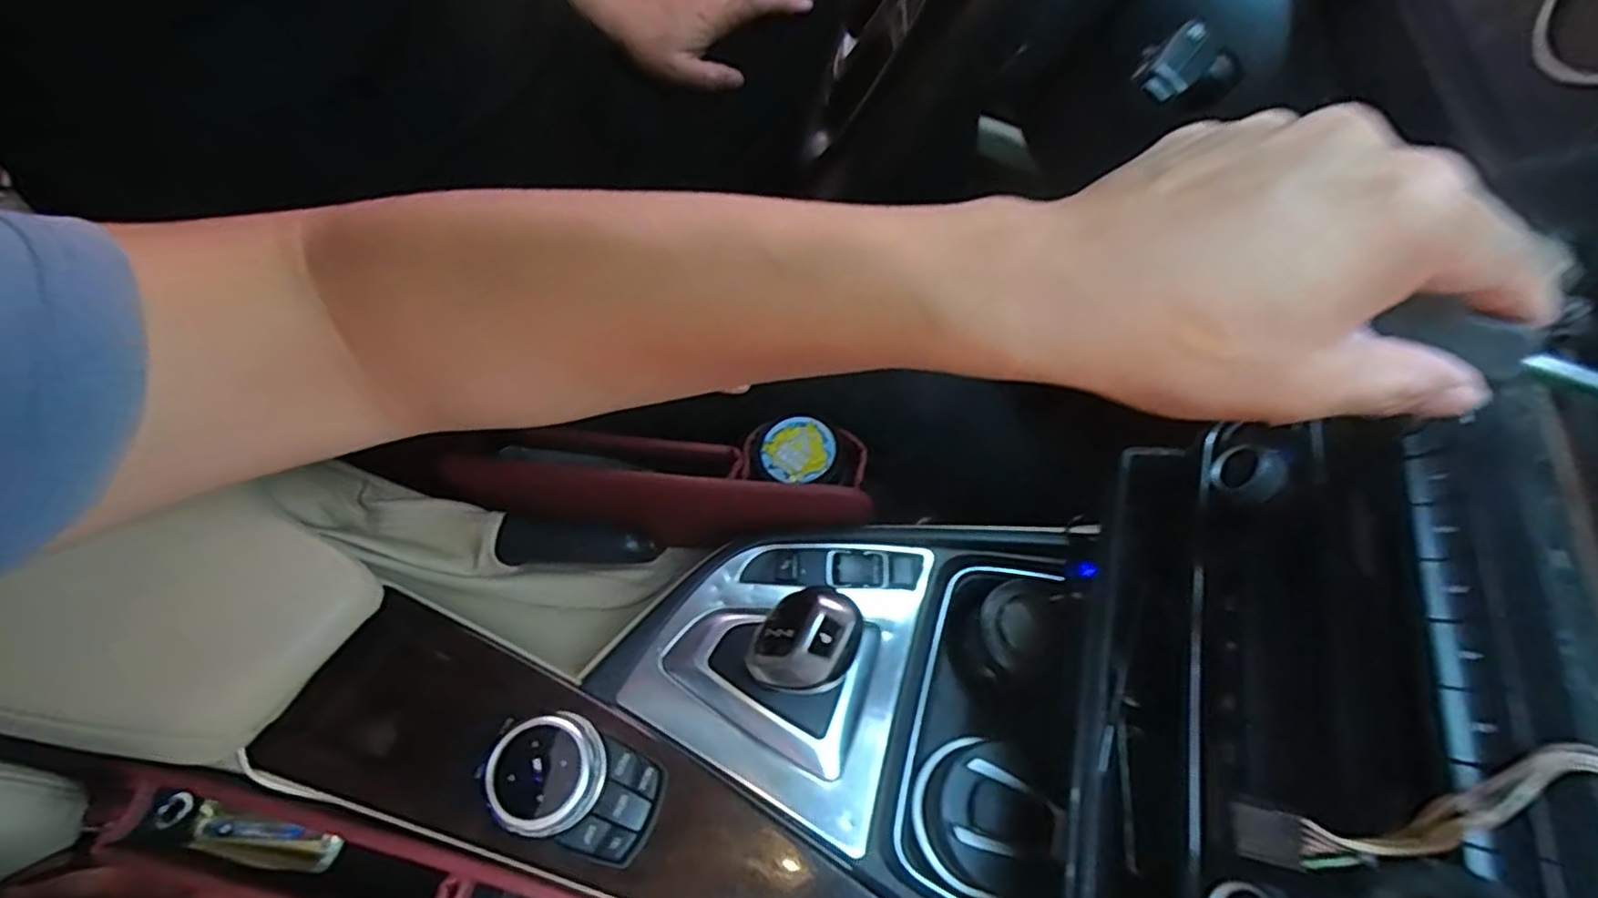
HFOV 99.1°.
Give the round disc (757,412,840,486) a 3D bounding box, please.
[{"bbox_3d":[0.000,0.001,0.460,0.049,0.013,0.050,2,61,-3],"label":"round disc"}]

